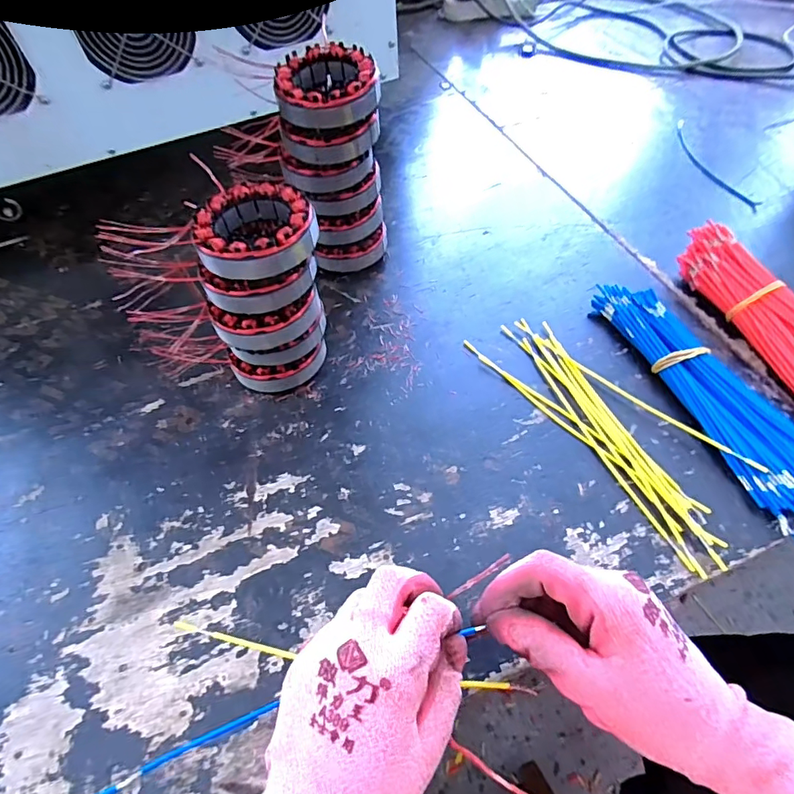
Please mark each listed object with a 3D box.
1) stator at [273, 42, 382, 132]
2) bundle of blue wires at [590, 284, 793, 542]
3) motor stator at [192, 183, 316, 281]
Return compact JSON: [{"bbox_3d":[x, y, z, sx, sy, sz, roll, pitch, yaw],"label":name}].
[{"bbox_3d":[-0.061,-0.264,0.410,0.084,0.033,0.084,-18,57,-9],"label":"stator"},{"bbox_3d":[0.272,-0.011,0.406,0.084,0.026,0.256,-20,57,-10],"label":"bundle of blue wires"},{"bbox_3d":[-0.104,-0.121,0.352,0.084,0.027,0.087,-2,56,2],"label":"motor stator"}]

